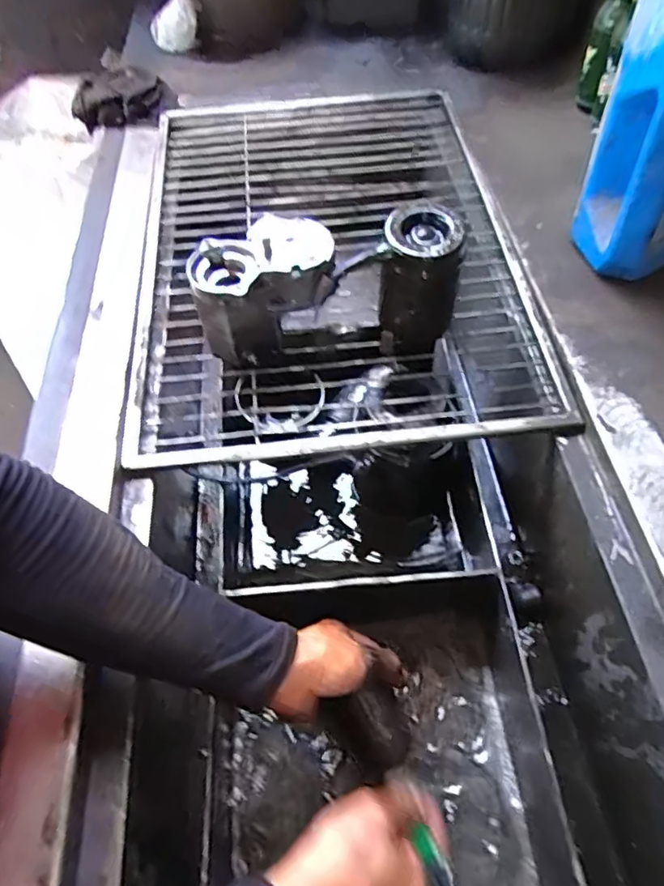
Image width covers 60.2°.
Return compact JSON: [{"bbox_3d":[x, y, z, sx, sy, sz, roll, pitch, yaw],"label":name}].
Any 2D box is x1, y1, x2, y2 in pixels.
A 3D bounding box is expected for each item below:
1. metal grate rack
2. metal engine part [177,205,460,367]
[{"bbox_3d":[-0.014,-0.241,0.697,0.428,0.029,0.606,-7,59,-1],"label":"metal grate rack"},{"bbox_3d":[-0.004,-0.154,0.571,0.247,0.115,0.103,-5,54,0],"label":"metal engine part"}]

